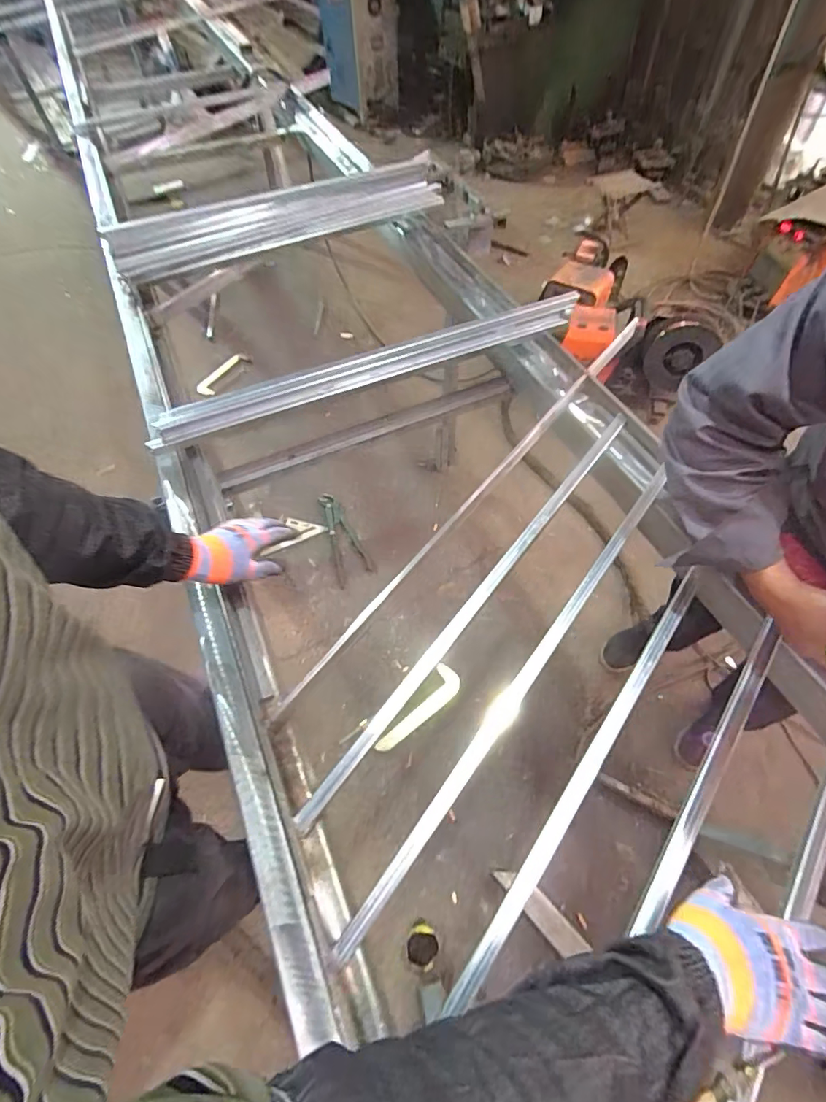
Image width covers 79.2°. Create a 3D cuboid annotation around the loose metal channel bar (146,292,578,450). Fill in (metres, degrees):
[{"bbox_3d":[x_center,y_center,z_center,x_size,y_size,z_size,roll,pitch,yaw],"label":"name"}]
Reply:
[{"bbox_3d":[-0.070,-0.350,0.944,0.843,0.054,0.047,-20,59,-10],"label":"loose metal channel bar"}]

